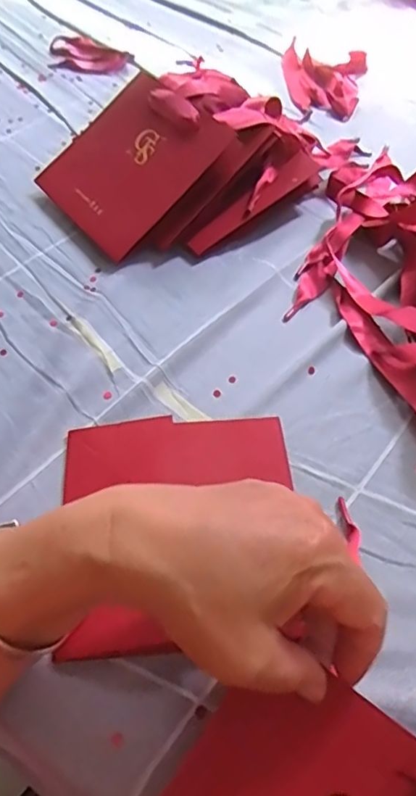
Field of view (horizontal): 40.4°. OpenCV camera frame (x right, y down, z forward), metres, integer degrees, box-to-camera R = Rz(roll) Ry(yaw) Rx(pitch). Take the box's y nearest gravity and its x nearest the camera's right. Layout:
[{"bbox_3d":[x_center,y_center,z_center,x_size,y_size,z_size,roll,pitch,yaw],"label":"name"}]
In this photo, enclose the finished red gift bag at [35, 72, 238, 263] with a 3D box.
[{"bbox_3d":[-0.067,-0.201,0.480,0.137,0.010,0.141,-47,60,5],"label":"finished red gift bag"}]

